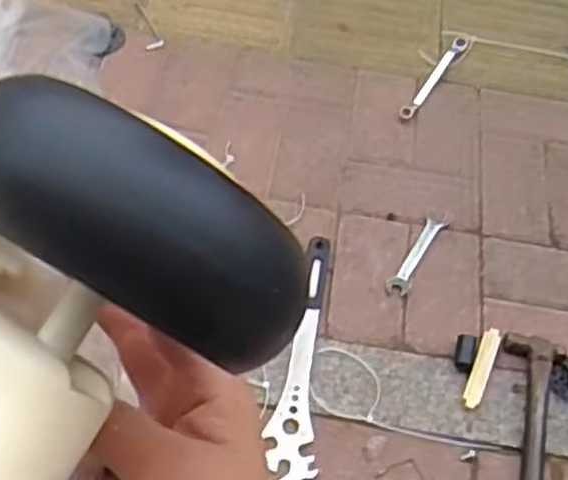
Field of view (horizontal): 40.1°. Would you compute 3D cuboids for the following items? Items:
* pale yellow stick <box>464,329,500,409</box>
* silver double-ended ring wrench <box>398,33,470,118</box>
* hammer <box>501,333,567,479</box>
[{"bbox_3d":[0.243,0.155,0.949,0.022,0.010,0.105,20,60,11],"label":"pale yellow stick"},{"bbox_3d":[0.233,-0.252,1.190,0.025,0.006,0.193,31,59,15],"label":"silver double-ended ring wrench"},{"bbox_3d":[0.298,0.201,0.914,0.073,0.022,0.188,8,56,0],"label":"hammer"}]

